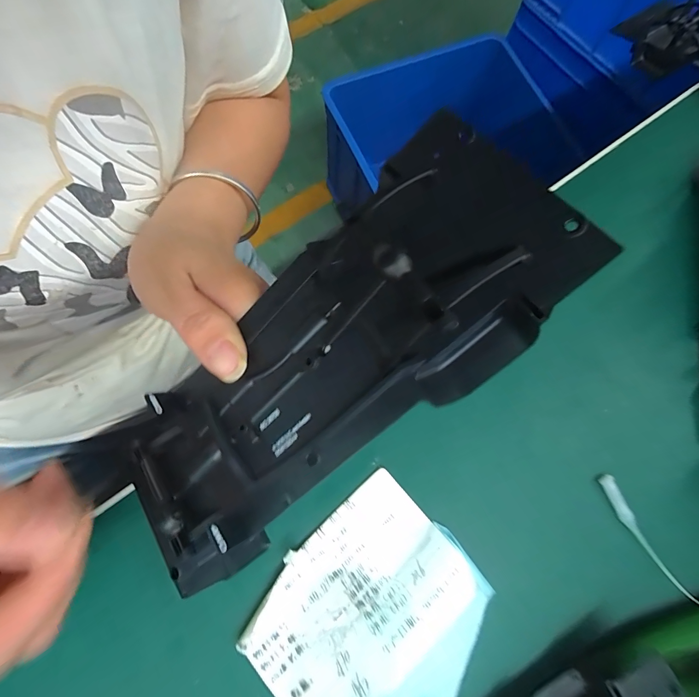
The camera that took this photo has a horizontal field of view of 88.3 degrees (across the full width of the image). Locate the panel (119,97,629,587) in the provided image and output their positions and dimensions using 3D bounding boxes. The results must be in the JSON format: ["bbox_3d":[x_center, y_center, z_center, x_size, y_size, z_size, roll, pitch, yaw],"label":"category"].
[{"bbox_3d":[-0.016,0.008,0.124,0.178,0.025,0.072,-40,76,18],"label":"panel"}]

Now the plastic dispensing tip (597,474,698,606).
[{"bbox_3d":[0.148,0.094,0.177,0.010,0.006,0.066,-33,80,-11],"label":"plastic dispensing tip"}]

